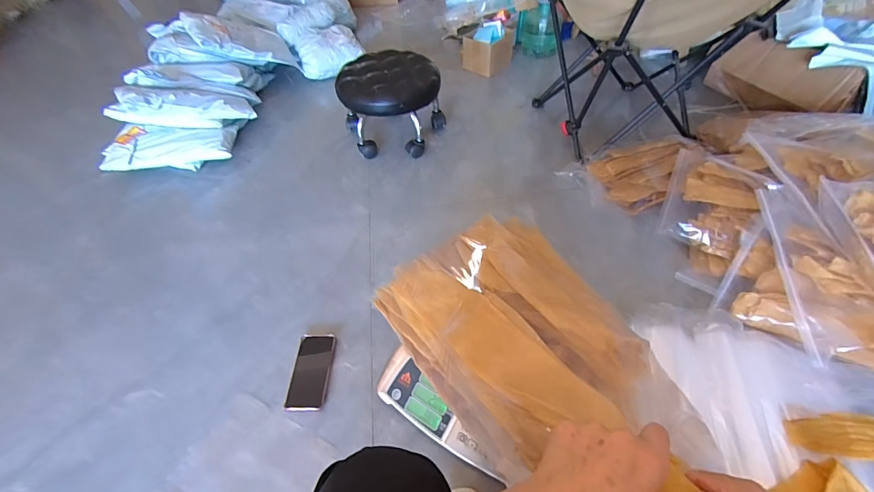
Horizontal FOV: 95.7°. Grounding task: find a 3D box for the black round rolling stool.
[{"bbox_3d":[-0.138,-0.454,1.276,0.320,0.217,0.306,-1,50,2],"label":"black round rolling stool"}]

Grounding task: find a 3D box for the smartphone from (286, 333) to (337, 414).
[{"bbox_3d":[-0.259,0.258,0.818,0.078,0.008,0.160,0,50,3],"label":"smartphone"}]

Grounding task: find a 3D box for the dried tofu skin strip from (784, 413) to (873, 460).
[{"bbox_3d":[0.765,0.325,0.676,0.320,0.033,0.065,1,50,4],"label":"dried tofu skin strip"}]

